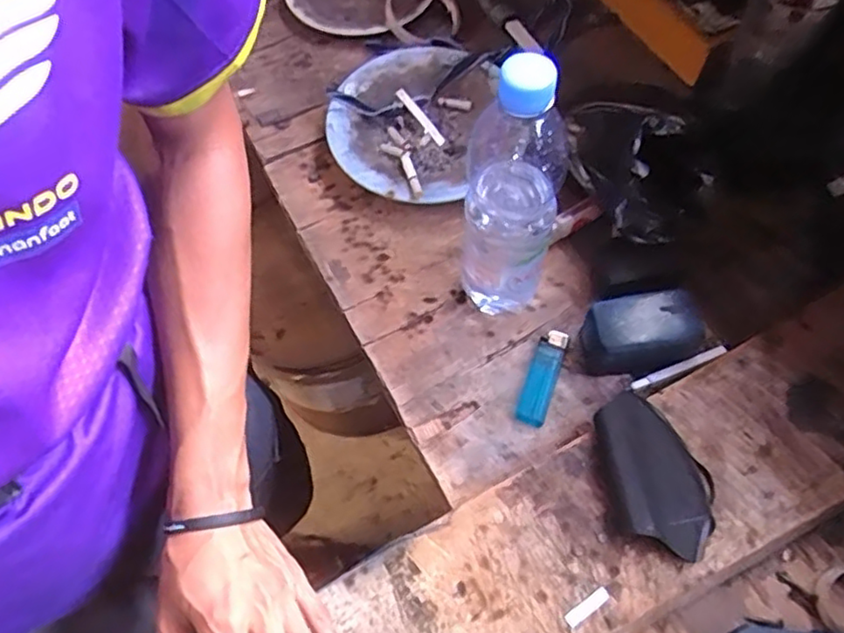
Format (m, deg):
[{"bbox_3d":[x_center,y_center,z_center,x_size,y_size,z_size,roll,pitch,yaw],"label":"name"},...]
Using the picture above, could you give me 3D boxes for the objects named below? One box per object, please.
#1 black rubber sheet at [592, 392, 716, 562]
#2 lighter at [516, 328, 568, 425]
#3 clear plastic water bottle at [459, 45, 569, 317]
[{"bbox_3d":[0.169,0.111,0.466,0.065,0.026,0.117,-11,64,-3],"label":"black rubber sheet"},{"bbox_3d":[0.097,0.049,0.525,0.025,0.010,0.081,18,66,11],"label":"lighter"},{"bbox_3d":[0.062,-0.073,0.461,0.064,0.237,0.052,6,65,5],"label":"clear plastic water bottle"}]

